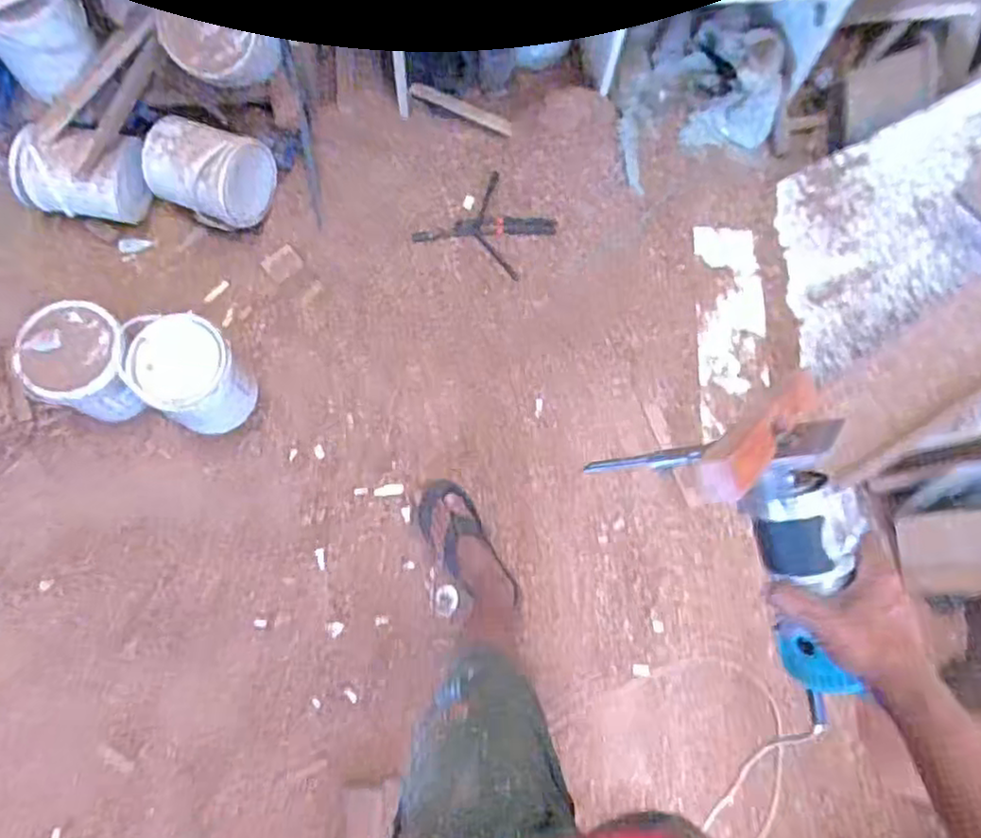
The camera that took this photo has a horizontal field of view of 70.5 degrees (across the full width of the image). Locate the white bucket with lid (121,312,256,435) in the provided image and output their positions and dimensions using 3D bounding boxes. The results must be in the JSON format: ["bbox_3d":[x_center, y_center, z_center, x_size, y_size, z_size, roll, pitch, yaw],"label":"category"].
[{"bbox_3d":[-0.573,-0.076,1.355,0.207,0.232,0.182,26,75,6],"label":"white bucket with lid"}]

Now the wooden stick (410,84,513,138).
[{"bbox_3d":[-0.063,-0.700,1.568,0.238,0.016,0.030,20,73,-10],"label":"wooden stick"}]

